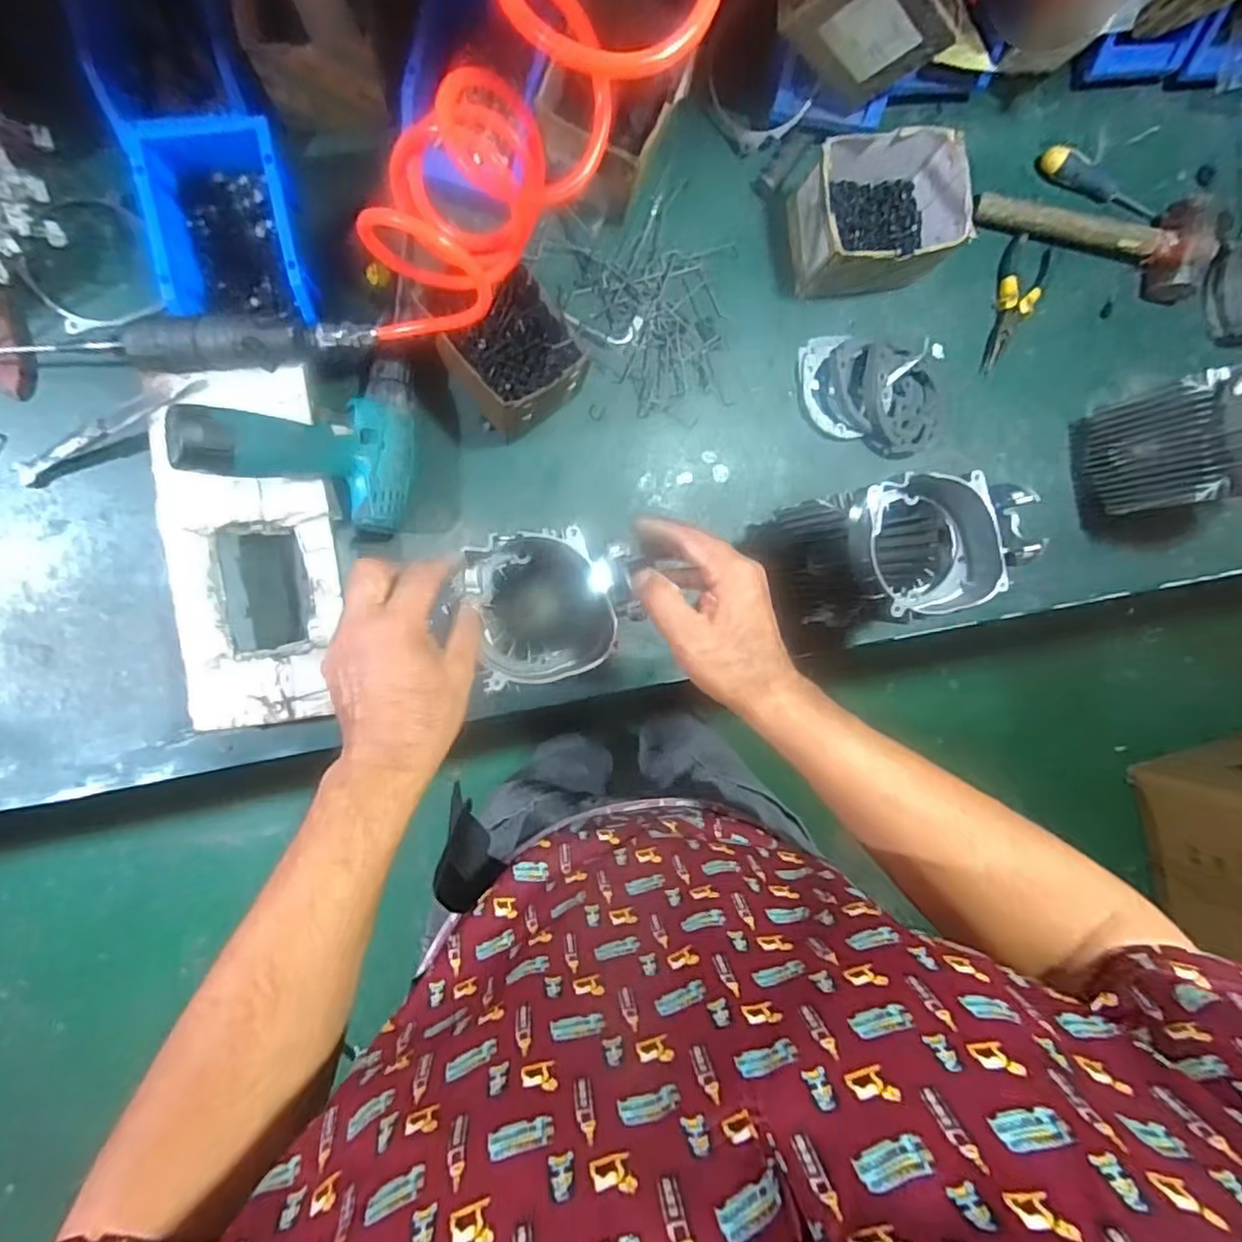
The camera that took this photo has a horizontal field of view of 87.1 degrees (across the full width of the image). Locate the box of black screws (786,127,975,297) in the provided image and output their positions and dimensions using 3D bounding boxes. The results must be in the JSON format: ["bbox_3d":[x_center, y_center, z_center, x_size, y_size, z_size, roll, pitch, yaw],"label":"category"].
[{"bbox_3d":[0.254,-0.408,0.663,0.147,0.098,0.132,-13,93,-8],"label":"box of black screws"}]

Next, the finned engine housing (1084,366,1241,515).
[{"bbox_3d":[0.603,-0.184,0.666,0.117,0.193,0.119,-9,92,-8],"label":"finned engine housing"}]

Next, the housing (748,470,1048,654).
[{"bbox_3d":[0.242,-0.064,0.623,0.142,0.217,0.115,-11,92,-8],"label":"housing"}]

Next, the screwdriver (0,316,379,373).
[{"bbox_3d":[-0.383,-0.232,0.553,0.340,0.032,0.035,-5,91,-8],"label":"screwdriver"}]

